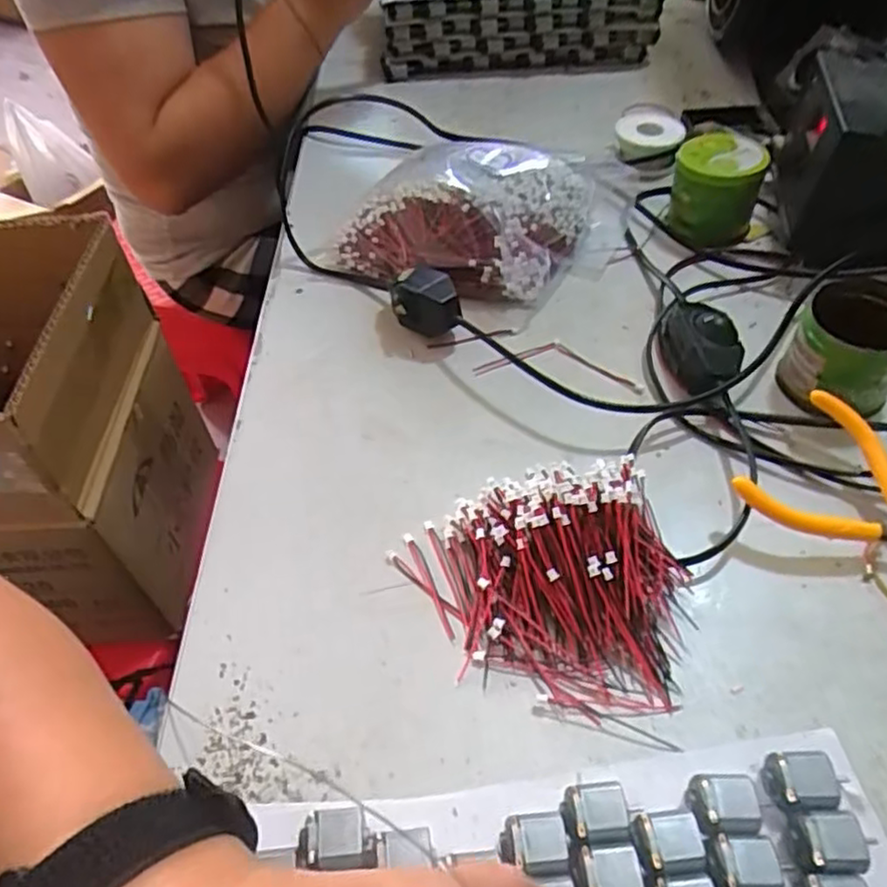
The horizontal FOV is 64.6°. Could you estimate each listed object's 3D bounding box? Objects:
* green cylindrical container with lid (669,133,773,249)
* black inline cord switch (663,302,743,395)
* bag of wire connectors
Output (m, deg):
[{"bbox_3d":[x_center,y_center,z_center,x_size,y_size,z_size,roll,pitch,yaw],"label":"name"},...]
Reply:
[{"bbox_3d":[0.184,-0.172,0.477,0.054,0.052,0.052,-2,50,3],"label":"green cylindrical container with lid"},{"bbox_3d":[0.147,-0.055,0.401,0.041,0.029,0.061,8,51,11],"label":"black inline cord switch"},{"bbox_3d":[0.030,-0.162,0.482,0.169,0.056,0.179,20,55,20],"label":"bag of wire connectors"}]

